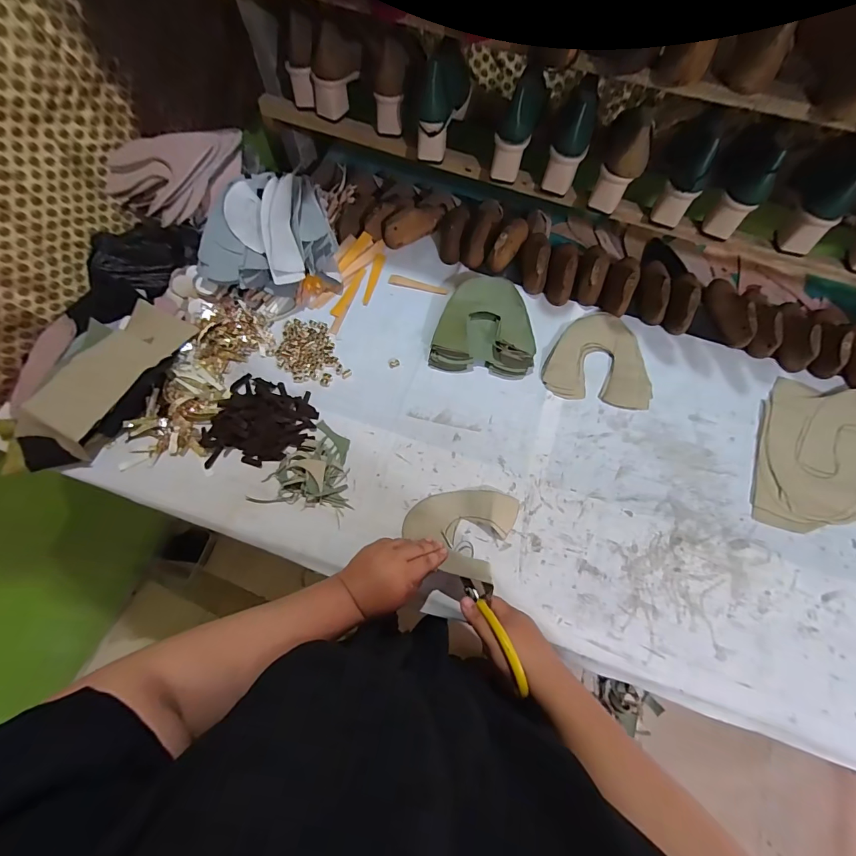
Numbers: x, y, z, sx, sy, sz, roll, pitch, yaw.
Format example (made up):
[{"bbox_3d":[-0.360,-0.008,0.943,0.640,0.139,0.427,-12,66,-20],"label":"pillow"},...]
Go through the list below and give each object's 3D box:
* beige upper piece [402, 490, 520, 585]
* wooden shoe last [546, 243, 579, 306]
[{"bbox_3d":[0.042,0.139,0.553,0.153,0.060,0.130,12,70,4],"label":"beige upper piece"},{"bbox_3d":[0.248,-0.292,0.734,0.050,0.052,0.131,9,69,3],"label":"wooden shoe last"}]

